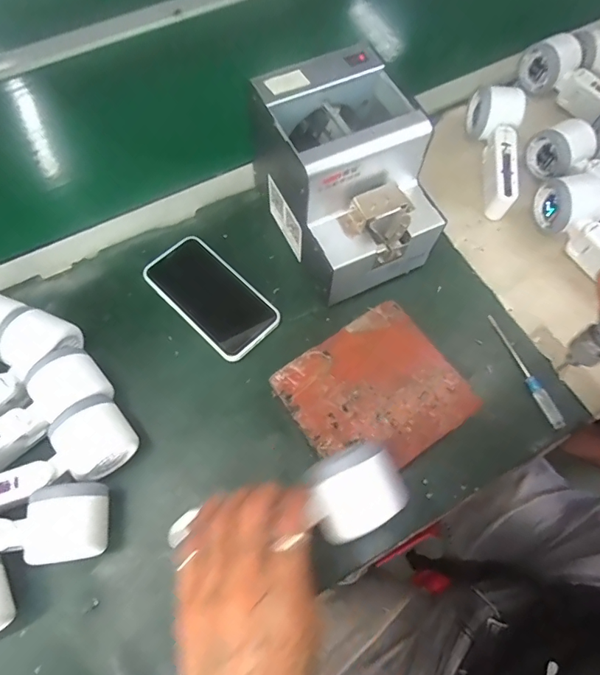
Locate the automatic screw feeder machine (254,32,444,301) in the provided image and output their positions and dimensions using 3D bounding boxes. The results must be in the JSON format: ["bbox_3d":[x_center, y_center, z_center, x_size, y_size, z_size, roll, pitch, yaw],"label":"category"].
[{"bbox_3d":[0.047,-0.151,0.445,0.124,0.147,0.167,-26,69,-10],"label":"automatic screw feeder machine"}]

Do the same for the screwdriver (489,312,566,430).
[{"bbox_3d":[0.221,0.031,0.444,0.013,0.010,0.124,-20,69,-8],"label":"screwdriver"}]

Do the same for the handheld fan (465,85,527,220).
[{"bbox_3d":[0.229,-0.221,0.526,0.056,0.050,0.156,9,67,4],"label":"handheld fan"}]

